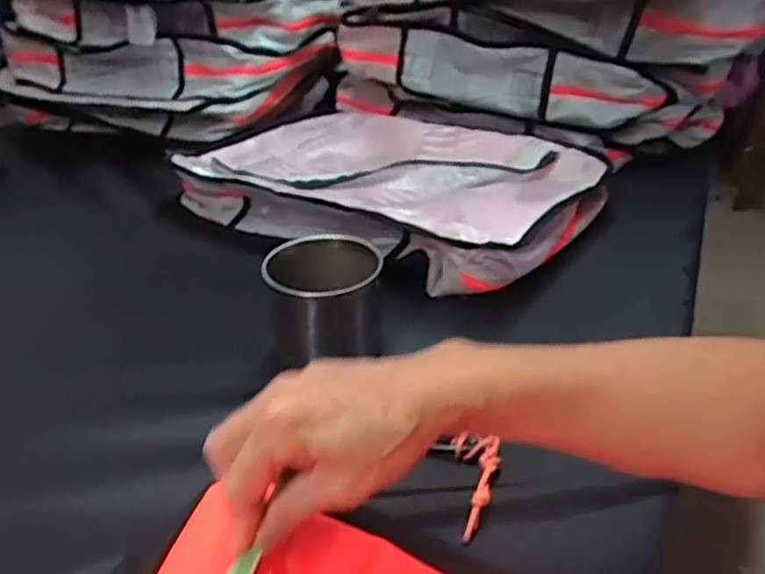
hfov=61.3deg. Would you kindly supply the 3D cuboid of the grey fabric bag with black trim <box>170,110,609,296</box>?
[{"bbox_3d":[0.015,-0.152,0.855,0.487,0.079,0.355,18,37,29],"label":"grey fabric bag with black trim"}]

